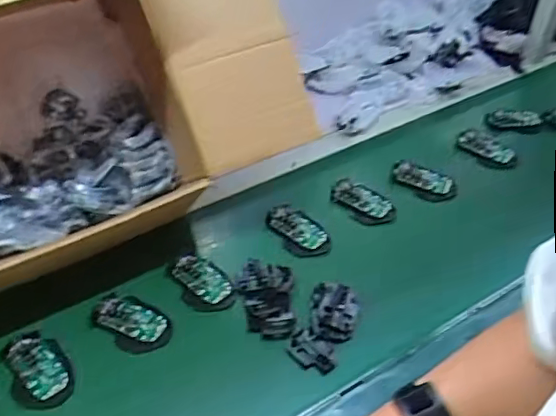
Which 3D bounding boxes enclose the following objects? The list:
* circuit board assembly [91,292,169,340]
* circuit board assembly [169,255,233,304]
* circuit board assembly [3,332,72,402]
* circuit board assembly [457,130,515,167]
[{"bbox_3d":[-0.204,0.151,0.821,0.098,0.011,0.054,16,59,1],"label":"circuit board assembly"},{"bbox_3d":[-0.109,0.101,0.868,0.091,0.017,0.057,28,50,23],"label":"circuit board assembly"},{"bbox_3d":[-0.306,0.200,0.765,0.059,0.018,0.096,-34,55,-31],"label":"circuit board assembly"},{"bbox_3d":[0.385,-0.111,1.096,0.105,0.008,0.061,31,51,25],"label":"circuit board assembly"}]

